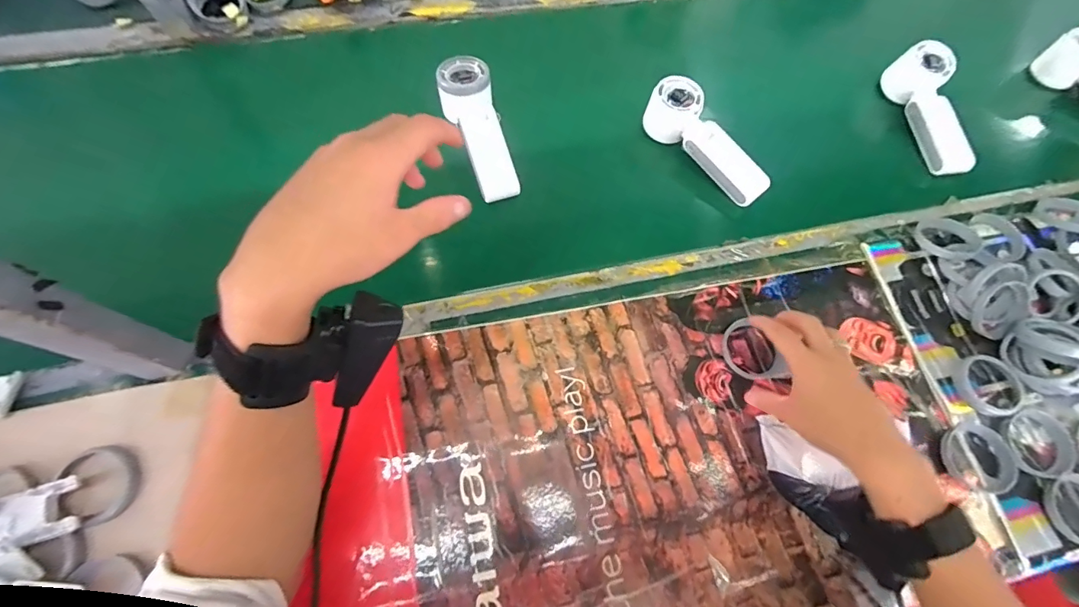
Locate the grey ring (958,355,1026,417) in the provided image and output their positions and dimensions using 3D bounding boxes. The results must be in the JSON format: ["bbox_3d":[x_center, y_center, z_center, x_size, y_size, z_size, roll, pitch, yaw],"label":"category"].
[{"bbox_3d":[0.433,0.079,0.438,0.059,0.011,0.054,1,68,-3],"label":"grey ring"}]

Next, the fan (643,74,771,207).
[{"bbox_3d":[0.194,-0.187,0.517,0.052,0.049,0.164,-42,77,-18],"label":"fan"}]

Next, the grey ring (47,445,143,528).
[{"bbox_3d":[-0.345,0.142,0.357,0.052,0.014,0.060,-15,71,-7],"label":"grey ring"}]

